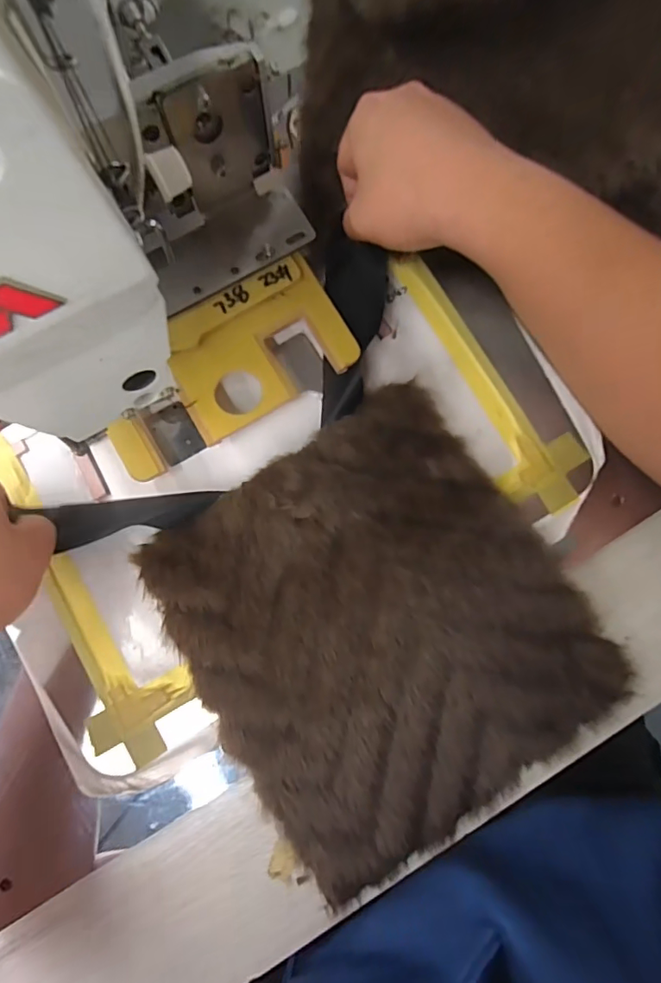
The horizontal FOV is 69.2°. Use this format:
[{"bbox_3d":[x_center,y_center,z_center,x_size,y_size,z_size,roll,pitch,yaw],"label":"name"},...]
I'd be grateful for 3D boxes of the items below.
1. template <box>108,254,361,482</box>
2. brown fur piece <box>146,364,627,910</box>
[{"bbox_3d":[-0.075,-0.088,0.335,0.179,0.011,0.086,-31,90,-7],"label":"template"},{"bbox_3d":[0.036,0.091,0.316,0.239,0.024,0.261,-33,83,-7],"label":"brown fur piece"}]

